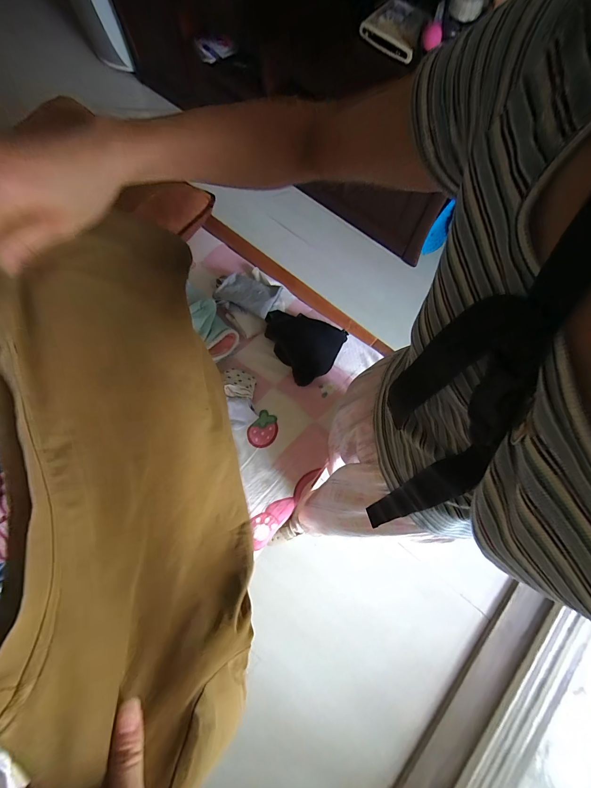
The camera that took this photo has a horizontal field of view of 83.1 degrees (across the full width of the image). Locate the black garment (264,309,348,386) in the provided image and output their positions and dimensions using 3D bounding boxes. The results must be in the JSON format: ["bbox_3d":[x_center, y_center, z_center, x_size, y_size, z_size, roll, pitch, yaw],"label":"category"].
[{"bbox_3d":[0.030,-0.153,0.920,0.179,0.035,0.212,-33,78,-9],"label":"black garment"}]

